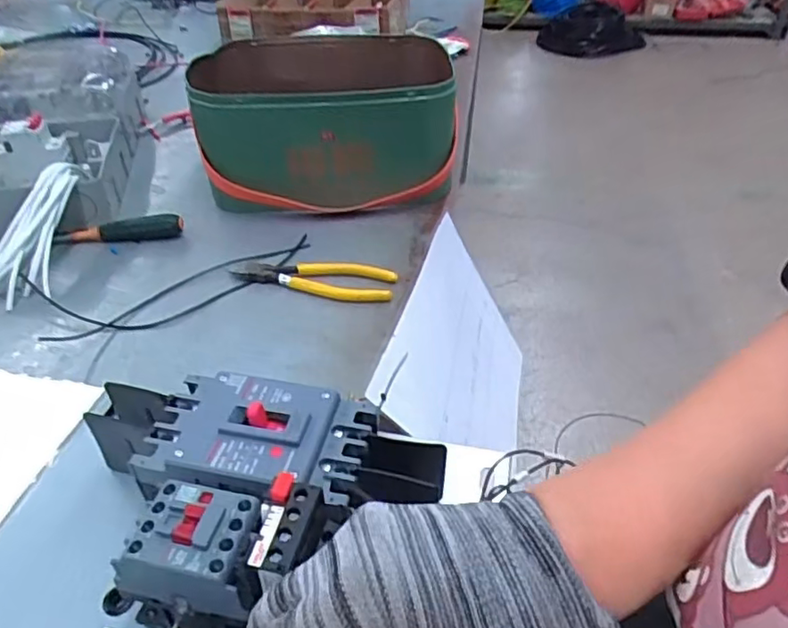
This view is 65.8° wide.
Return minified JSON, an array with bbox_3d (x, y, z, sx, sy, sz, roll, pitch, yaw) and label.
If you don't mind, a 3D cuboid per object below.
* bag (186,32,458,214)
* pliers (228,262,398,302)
[{"bbox_3d":[-0.078,-0.254,0.774,0.315,0.136,0.270,-5,40,-8],"label":"bag"},{"bbox_3d":[-0.081,-0.037,0.605,0.161,0.012,0.050,8,40,8],"label":"pliers"}]

